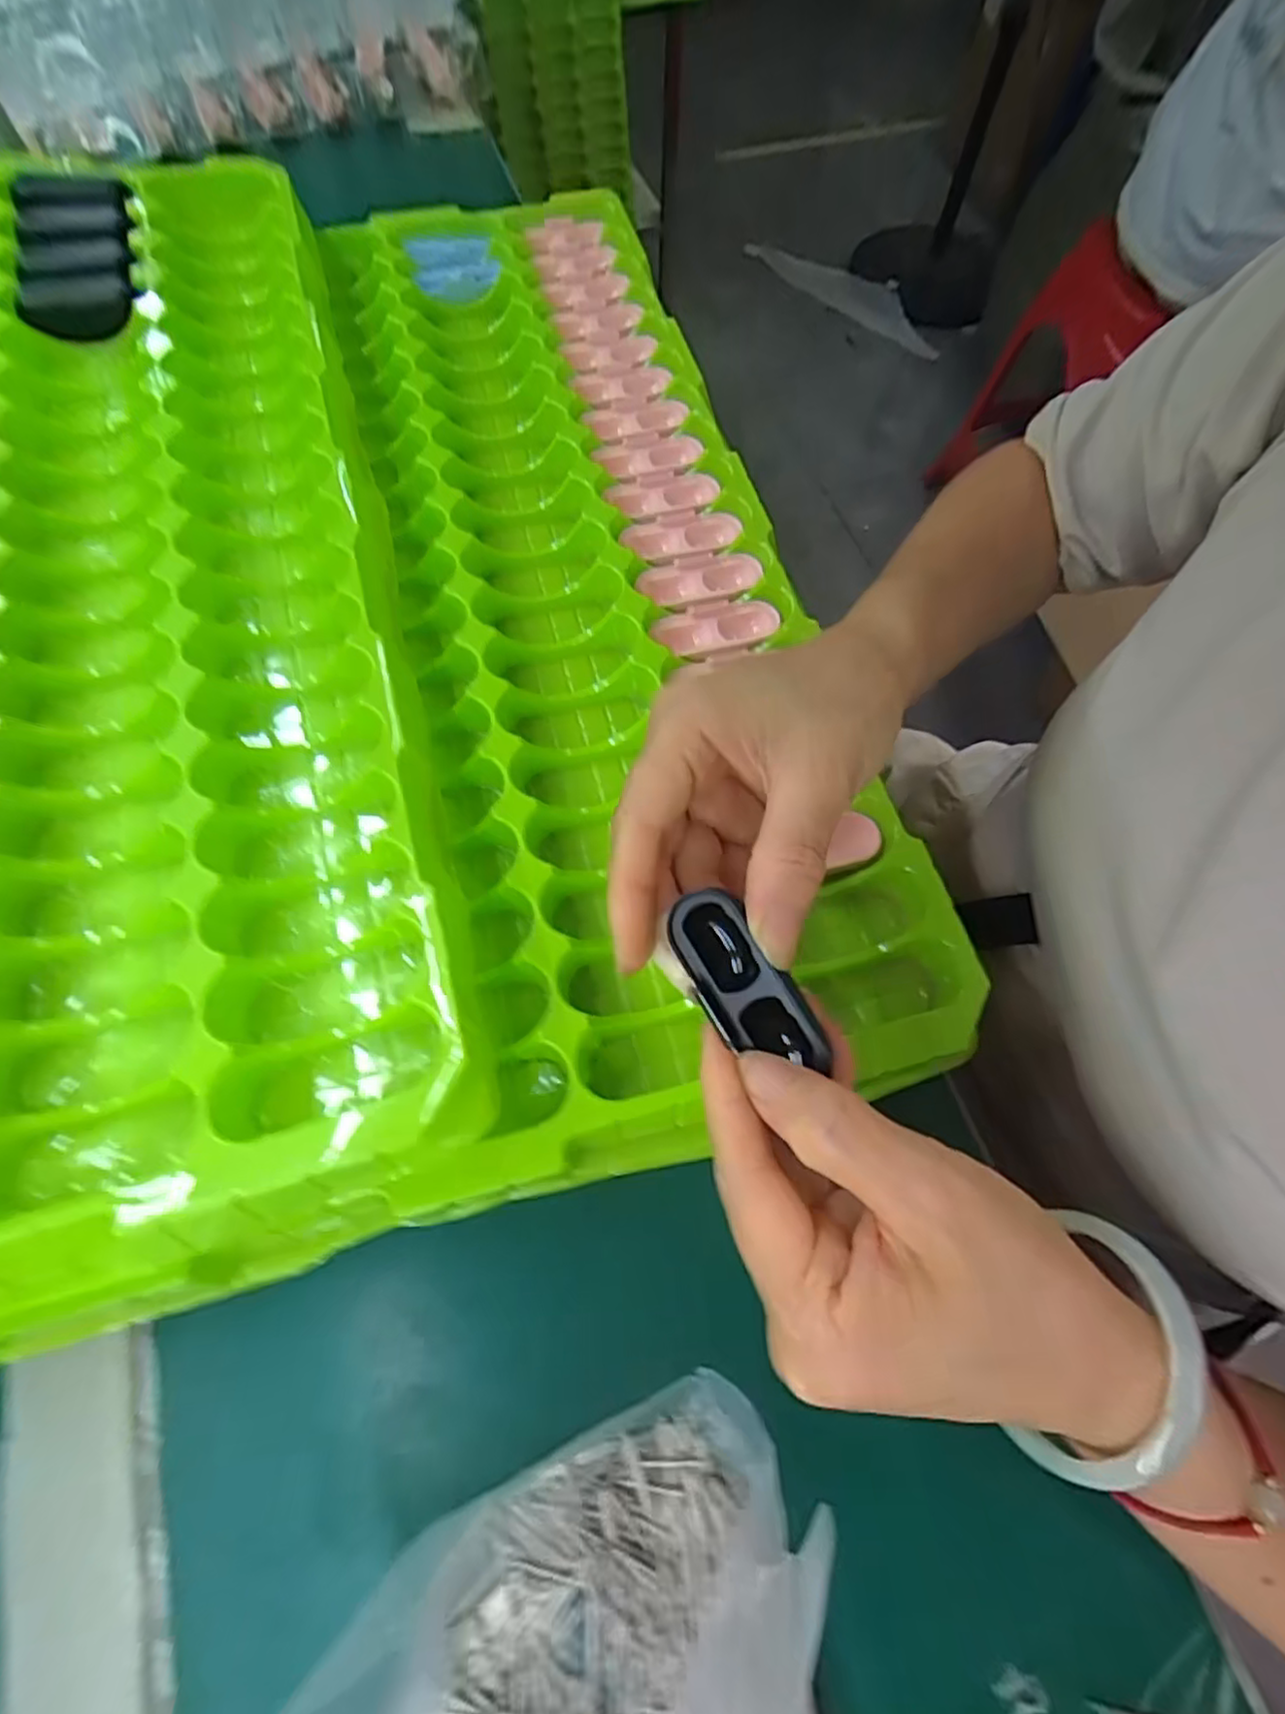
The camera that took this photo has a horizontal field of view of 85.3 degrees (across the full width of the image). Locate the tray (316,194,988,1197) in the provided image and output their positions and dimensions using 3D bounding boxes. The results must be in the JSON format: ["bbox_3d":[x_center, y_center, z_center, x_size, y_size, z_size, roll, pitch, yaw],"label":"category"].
[{"bbox_3d":[-0.031,-0.153,0.356,0.211,0.036,0.564,-12,68,-6],"label":"tray"}]

